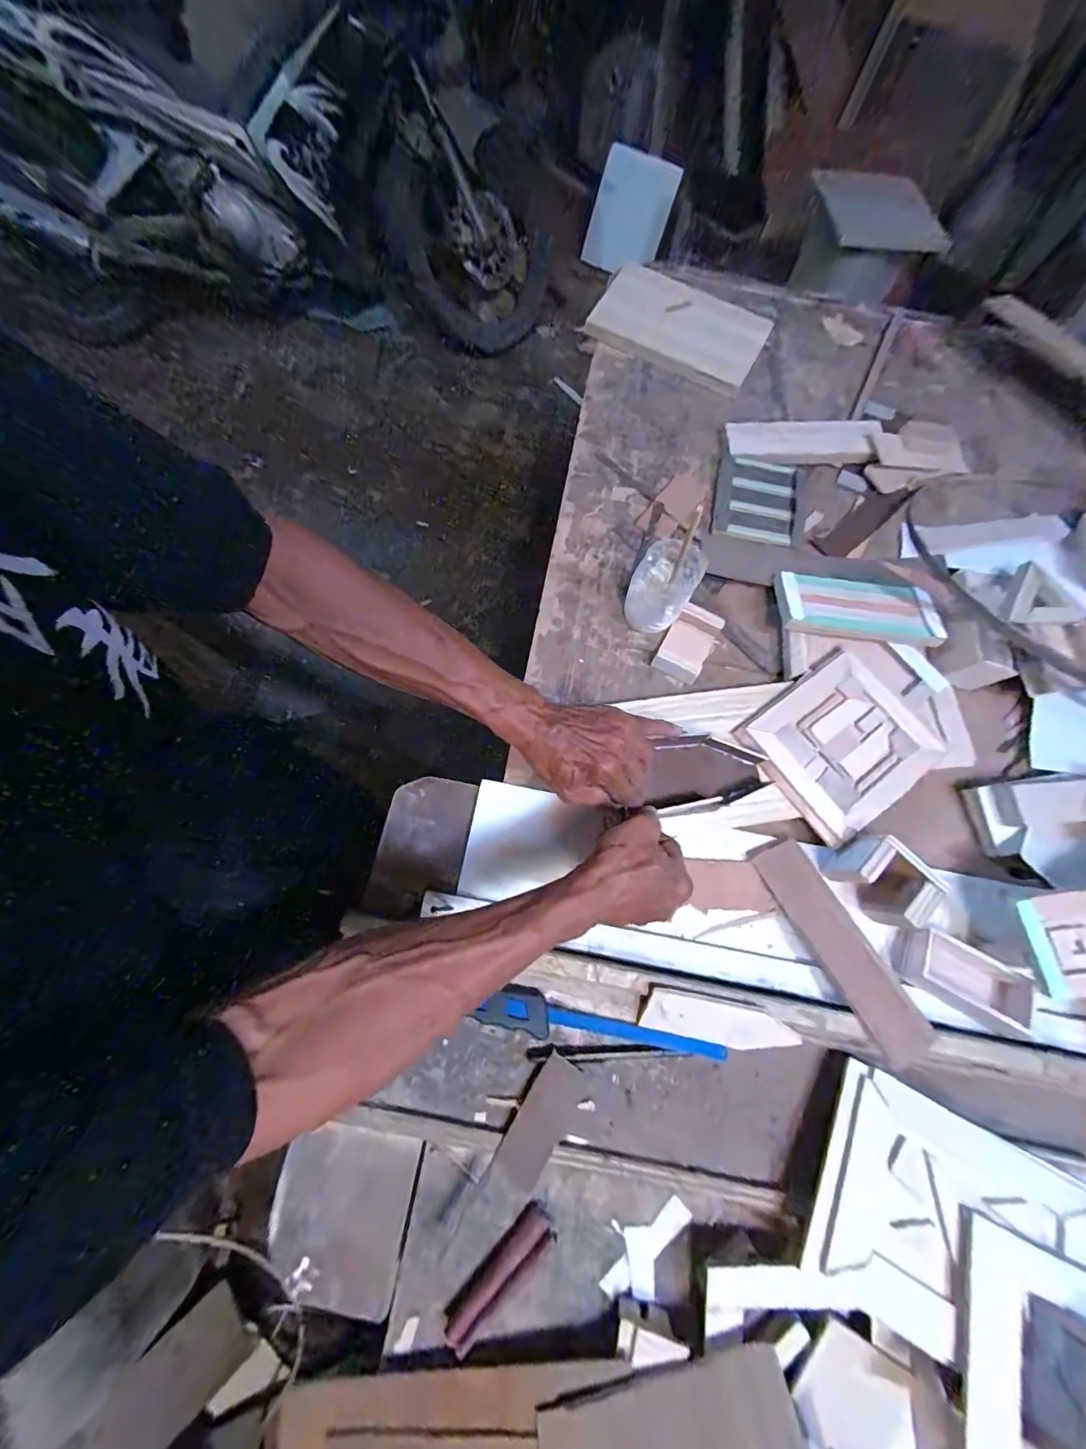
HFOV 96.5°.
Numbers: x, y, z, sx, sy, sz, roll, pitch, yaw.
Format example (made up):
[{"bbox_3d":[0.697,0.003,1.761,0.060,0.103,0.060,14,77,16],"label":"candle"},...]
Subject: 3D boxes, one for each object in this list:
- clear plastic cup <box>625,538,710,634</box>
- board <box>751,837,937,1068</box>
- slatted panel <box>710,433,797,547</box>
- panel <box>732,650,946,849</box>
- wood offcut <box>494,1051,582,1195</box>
[{"bbox_3d":[0.129,-0.149,0.522,0.065,0.095,0.065,33,74,8],"label":"clear plastic cup"},{"bbox_3d":[0.269,0.199,0.448,0.049,0.013,0.192,-24,62,-8],"label":"board"},{"bbox_3d":[0.268,-0.288,0.615,0.096,0.015,0.138,14,72,1],"label":"slatted panel"},{"bbox_3d":[0.310,0.018,0.506,0.165,0.016,0.147,-34,77,-13],"label":"panel"},{"bbox_3d":[-0.002,0.326,0.401,0.037,0.008,0.090,31,73,7],"label":"wood offcut"}]

